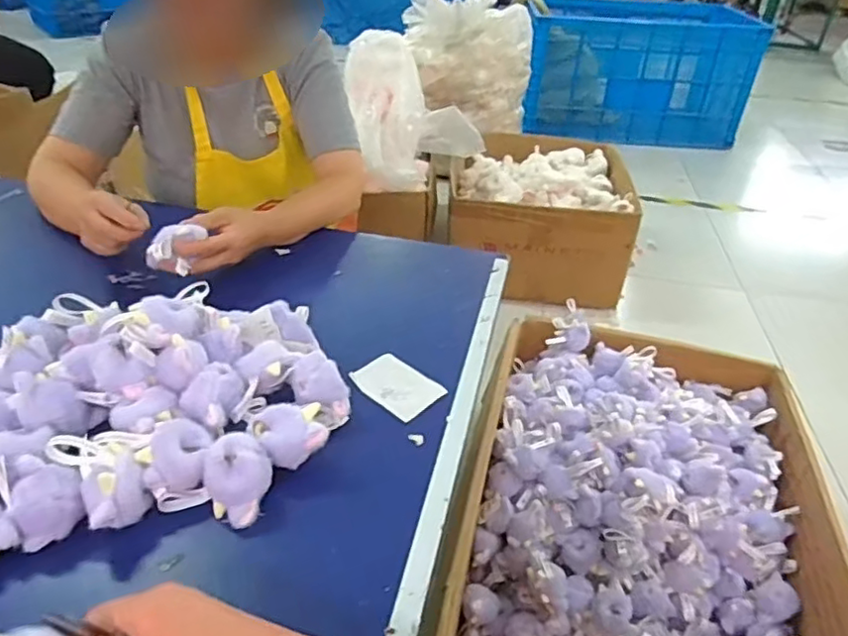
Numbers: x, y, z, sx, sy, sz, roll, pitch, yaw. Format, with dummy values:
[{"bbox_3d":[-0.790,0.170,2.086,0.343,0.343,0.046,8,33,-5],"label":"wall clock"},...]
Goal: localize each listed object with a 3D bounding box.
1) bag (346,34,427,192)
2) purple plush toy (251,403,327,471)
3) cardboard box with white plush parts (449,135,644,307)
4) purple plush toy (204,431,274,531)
[{"bbox_3d":[-0.086,-0.545,1.633,0.203,0.098,0.422,-6,80,-12],"label":"bag"},{"bbox_3d":[-0.112,0.103,0.520,0.061,0.045,0.049,-7,37,-13],"label":"purple plush toy"},{"bbox_3d":[0.327,-0.307,1.825,0.494,0.265,0.562,3,36,1],"label":"cardboard box with white plush parts"},{"bbox_3d":[-0.144,0.126,0.482,0.050,0.046,0.060,-10,37,-17],"label":"purple plush toy"}]

